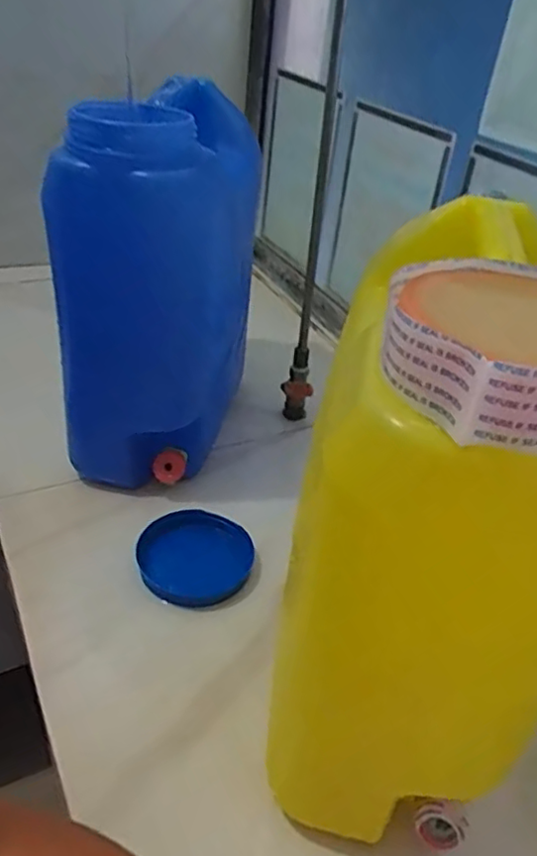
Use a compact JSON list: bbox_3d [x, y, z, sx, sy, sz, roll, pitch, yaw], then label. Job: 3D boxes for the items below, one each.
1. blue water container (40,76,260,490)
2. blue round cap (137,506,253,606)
[{"bbox_3d":[-0.130,-0.128,0.719,0.206,0.410,0.151,2,37,-7],"label":"blue water container"},{"bbox_3d":[-0.079,0.140,0.705,0.119,0.025,0.112,4,37,-3],"label":"blue round cap"}]

